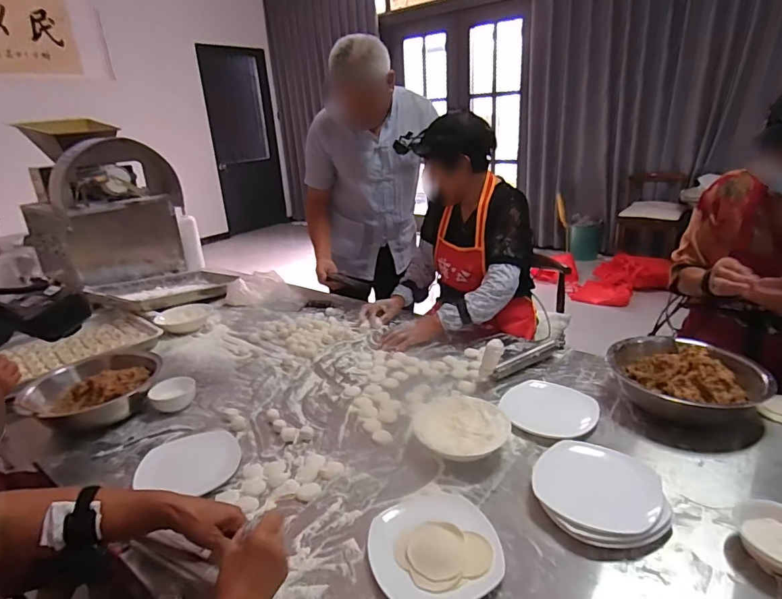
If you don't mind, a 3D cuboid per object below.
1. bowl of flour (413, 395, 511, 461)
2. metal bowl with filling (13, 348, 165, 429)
[{"bbox_3d":[0.132,0.247,0.883,0.171,0.061,0.167,-5,21,-4],"label":"bowl of flour"},{"bbox_3d":[-0.686,0.201,1.090,0.276,0.079,0.249,9,25,31],"label":"metal bowl with filling"}]

